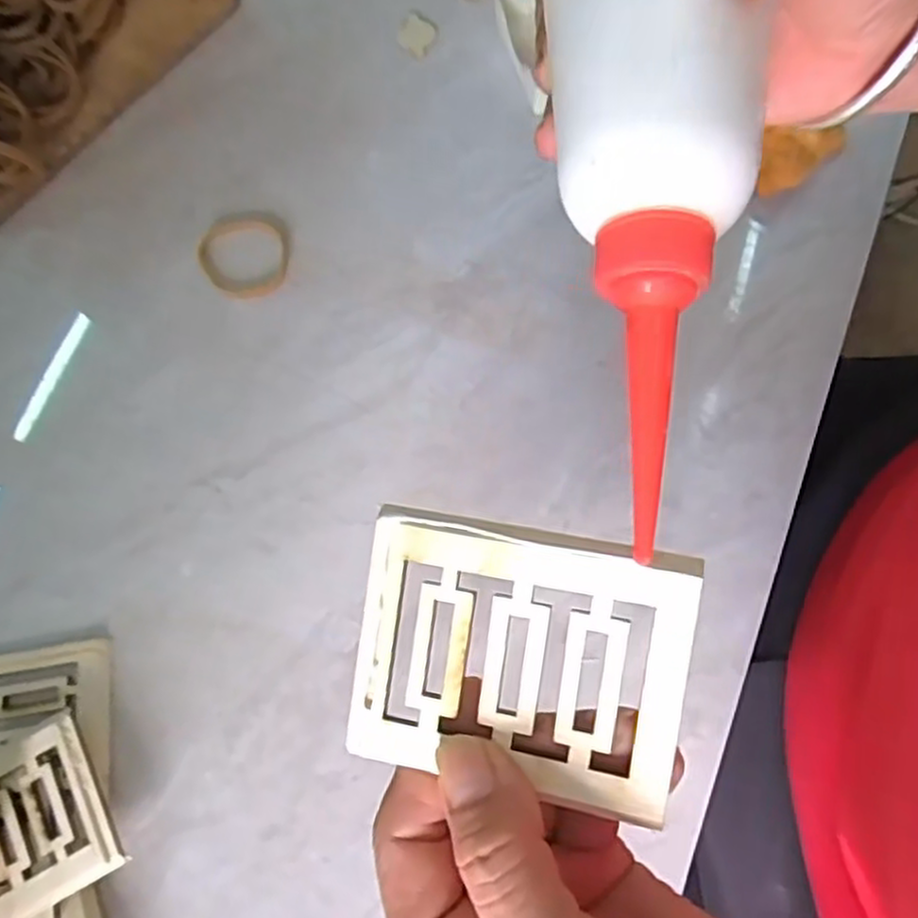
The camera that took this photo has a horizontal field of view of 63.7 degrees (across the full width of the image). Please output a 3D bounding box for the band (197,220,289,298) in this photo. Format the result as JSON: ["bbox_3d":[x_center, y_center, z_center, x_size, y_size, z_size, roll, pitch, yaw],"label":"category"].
[{"bbox_3d":[-0.115,-0.108,0.394,0.048,0.004,0.047,1,72,3],"label":"band"}]

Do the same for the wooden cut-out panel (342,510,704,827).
[{"bbox_3d":[0.014,0.050,0.184,0.081,0.004,0.065,8,93,14],"label":"wooden cut-out panel"}]

